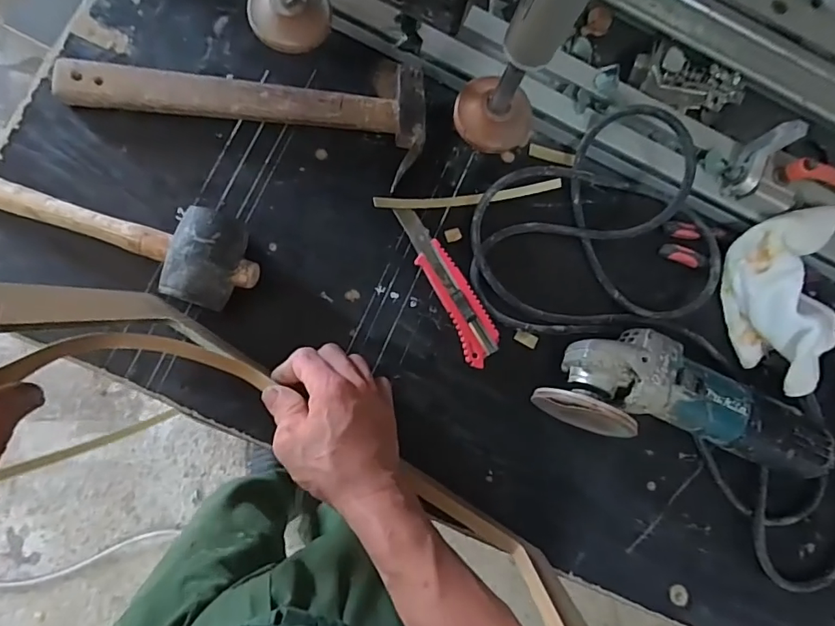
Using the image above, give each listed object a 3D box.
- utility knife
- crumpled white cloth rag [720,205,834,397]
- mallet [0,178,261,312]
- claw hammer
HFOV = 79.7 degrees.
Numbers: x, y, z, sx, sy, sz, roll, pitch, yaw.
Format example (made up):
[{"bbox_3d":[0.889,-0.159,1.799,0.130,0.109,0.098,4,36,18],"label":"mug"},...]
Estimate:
[{"bbox_3d":[0.031,-0.029,0.492,0.038,0.016,0.165,-26,88,-9],"label":"utility knife"},{"bbox_3d":[0.387,-0.013,0.511,0.124,0.063,0.172,-22,87,-9],"label":"crumpled white cloth rag"},{"bbox_3d":[-0.277,-0.071,0.434,0.283,0.064,0.080,16,82,-5],"label":"mallet"},{"bbox_3d":[-0.160,-0.198,0.476,0.331,0.034,0.100,5,83,-6],"label":"claw hammer"}]

